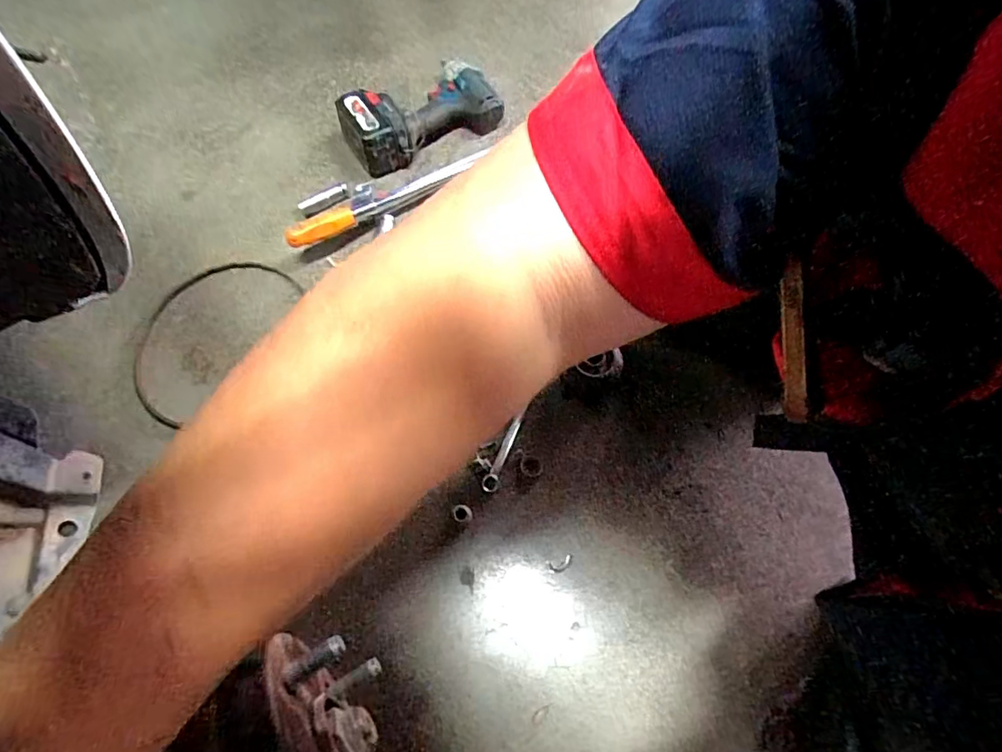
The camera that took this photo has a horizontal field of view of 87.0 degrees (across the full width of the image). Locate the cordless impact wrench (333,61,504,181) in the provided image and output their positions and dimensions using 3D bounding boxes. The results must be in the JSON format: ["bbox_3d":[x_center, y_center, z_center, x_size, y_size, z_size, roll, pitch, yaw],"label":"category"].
[{"bbox_3d":[-0.132,-0.429,0.857,0.251,0.078,0.124,-28,72,-11],"label":"cordless impact wrench"}]

